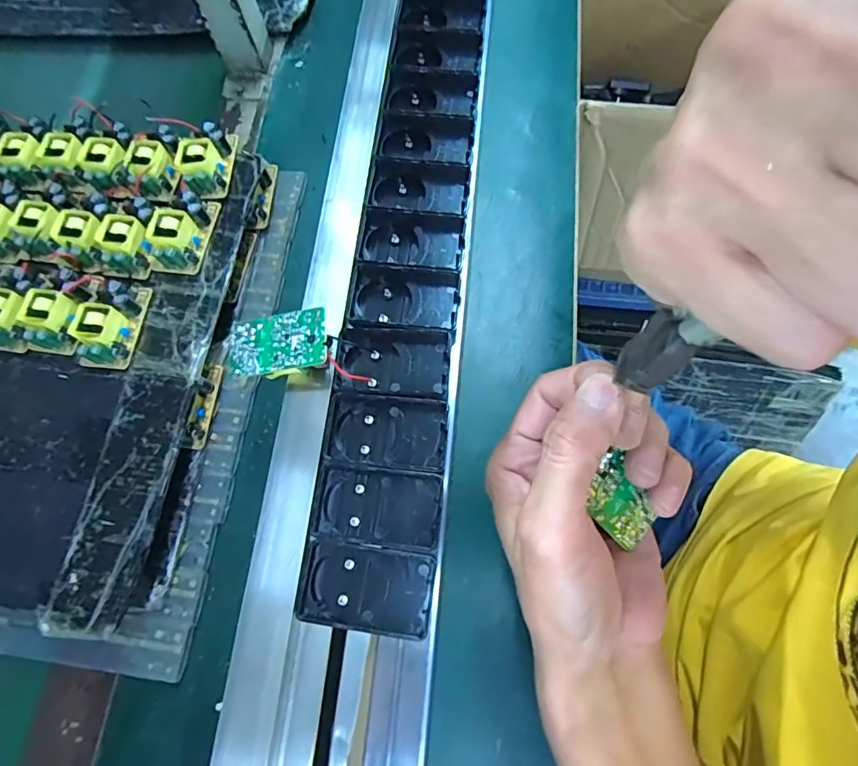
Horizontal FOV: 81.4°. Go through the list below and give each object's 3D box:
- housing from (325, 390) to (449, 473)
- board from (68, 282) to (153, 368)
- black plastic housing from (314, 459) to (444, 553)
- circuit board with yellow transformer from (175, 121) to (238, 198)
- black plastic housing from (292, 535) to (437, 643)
[{"bbox_3d":[-0.025,0.029,0.305,0.070,0.016,0.042,6,72,7],"label":"housing"},{"bbox_3d":[-0.227,-0.044,0.352,0.035,0.021,0.062,6,73,7],"label":"board"},{"bbox_3d":[-0.028,0.072,0.295,0.070,0.017,0.044,7,73,7],"label":"black plastic housing"},{"bbox_3d":[-0.176,-0.175,0.390,0.036,0.021,0.062,1,72,5],"label":"circuit board with yellow transformer"},{"bbox_3d":[-0.034,0.114,0.279,0.071,0.018,0.043,7,73,7],"label":"black plastic housing"}]

